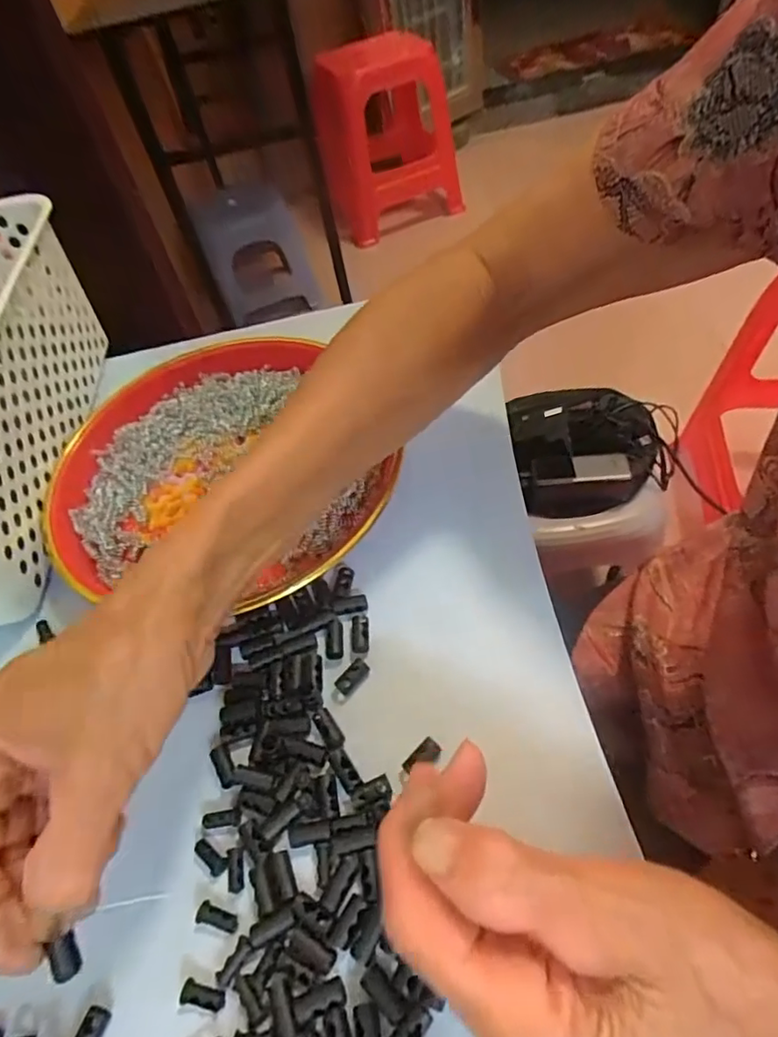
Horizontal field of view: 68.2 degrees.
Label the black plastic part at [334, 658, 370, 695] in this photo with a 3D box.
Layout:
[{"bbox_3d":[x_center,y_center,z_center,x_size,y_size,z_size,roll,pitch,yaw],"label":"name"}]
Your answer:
[{"bbox_3d":[-0.019,0.078,0.287,0.009,0.004,0.019,35,66,30],"label":"black plastic part"}]

